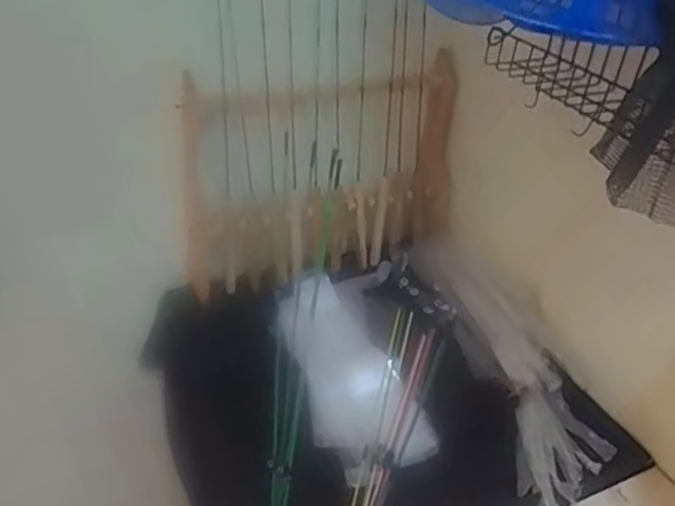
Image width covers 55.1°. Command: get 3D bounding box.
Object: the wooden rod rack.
[{"bbox_3d":[-0.013,-0.136,1.164,0.523,0.364,0.086,-12,19,-20],"label":"wooden rod rack"}]

